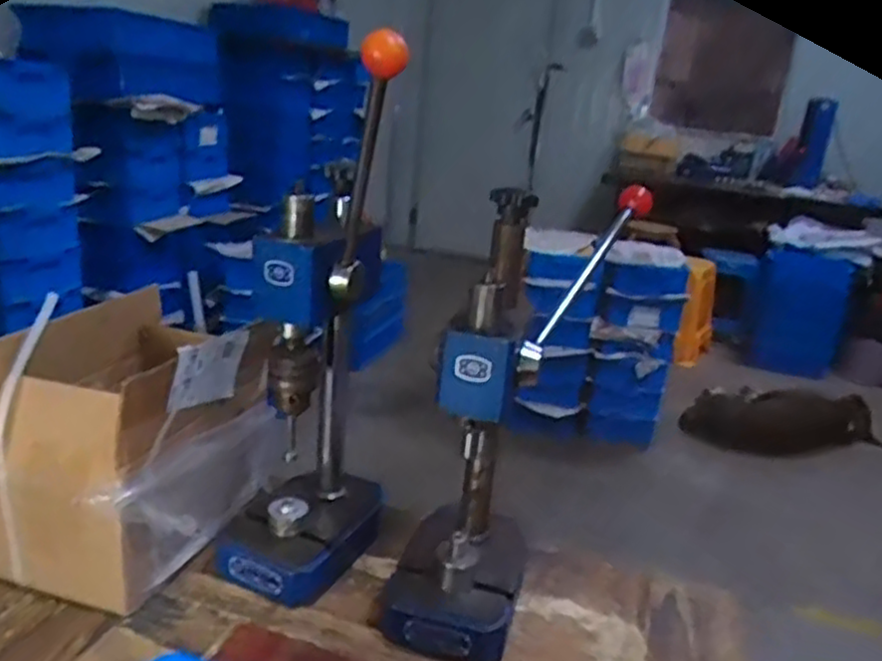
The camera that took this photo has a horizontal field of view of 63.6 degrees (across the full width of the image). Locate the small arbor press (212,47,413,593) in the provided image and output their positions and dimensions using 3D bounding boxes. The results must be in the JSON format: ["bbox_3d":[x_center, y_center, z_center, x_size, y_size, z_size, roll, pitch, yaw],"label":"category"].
[{"bbox_3d":[-0.133,0.005,0.707,0.165,0.529,0.241,5,19,-1],"label":"small arbor press"}]

